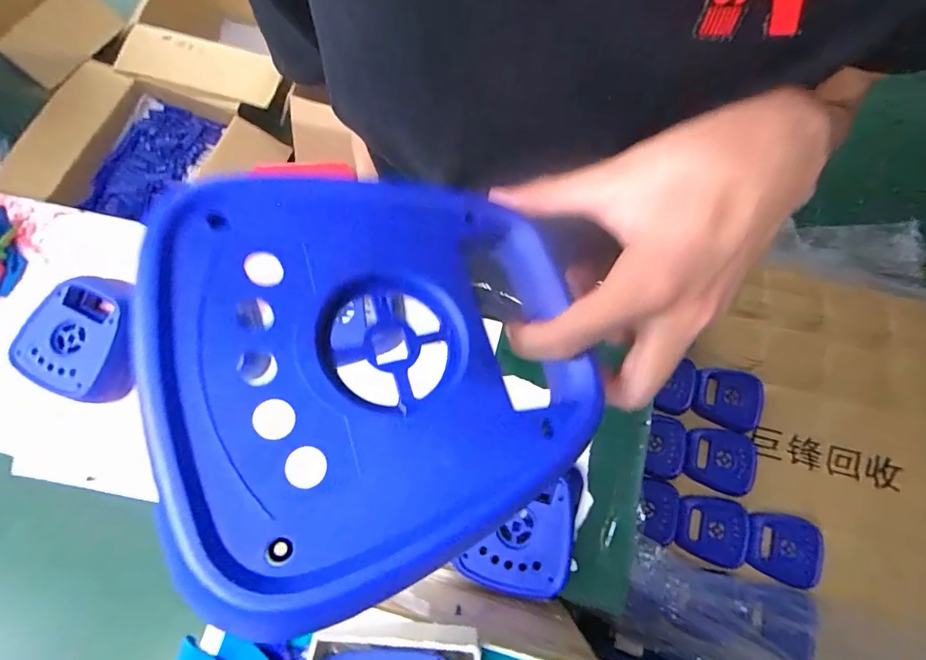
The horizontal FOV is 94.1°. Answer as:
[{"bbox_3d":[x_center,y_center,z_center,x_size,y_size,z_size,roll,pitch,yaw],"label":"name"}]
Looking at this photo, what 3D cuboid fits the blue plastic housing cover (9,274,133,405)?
[{"bbox_3d":[-0.568,0.008,0.642,0.156,0.067,0.179,11,77,4],"label":"blue plastic housing cover"}]

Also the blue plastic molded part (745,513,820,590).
[{"bbox_3d":[0.843,0.573,1.125,0.198,0.025,0.163,12,77,4],"label":"blue plastic molded part"}]

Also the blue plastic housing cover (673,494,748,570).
[{"bbox_3d":[0.667,0.531,1.150,0.180,0.039,0.166,17,77,5],"label":"blue plastic housing cover"}]

